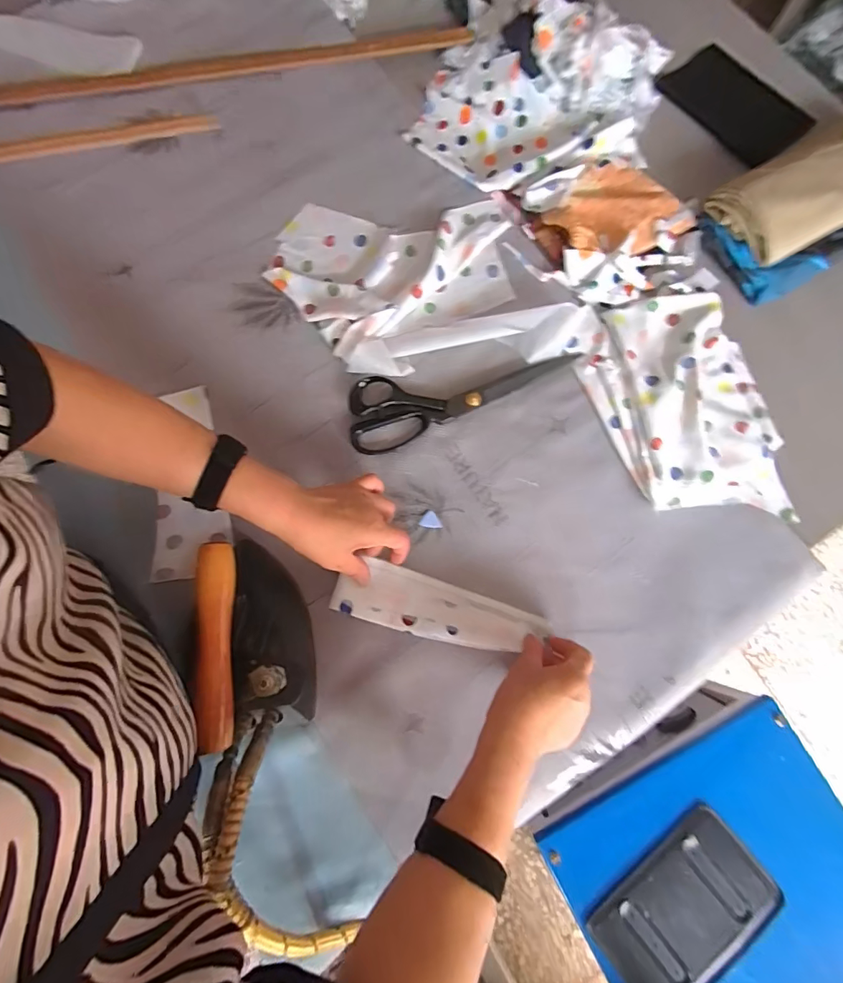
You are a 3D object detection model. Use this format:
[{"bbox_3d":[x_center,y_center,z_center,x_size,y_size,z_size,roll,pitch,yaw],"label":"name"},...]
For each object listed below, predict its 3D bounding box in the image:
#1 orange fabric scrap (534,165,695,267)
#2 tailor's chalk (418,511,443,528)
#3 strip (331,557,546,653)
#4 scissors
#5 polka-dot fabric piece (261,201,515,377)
[{"bbox_3d":[0.253,-0.385,0.616,0.190,0.037,0.144,-26,78,-5],"label":"orange fabric scrap"},{"bbox_3d":[0.012,0.036,0.523,0.024,0.004,0.021,33,79,8],"label":"tailor's chalk"},{"bbox_3d":[0.023,0.129,0.498,0.233,0.013,0.065,13,77,-1],"label":"strip"},{"bbox_3d":[0.043,-0.136,0.555,0.288,0.015,0.088,-24,77,-5],"label":"scissors"},{"bbox_3d":[-0.034,-0.309,0.590,0.288,0.028,0.266,0,77,1],"label":"polka-dot fabric piece"}]

